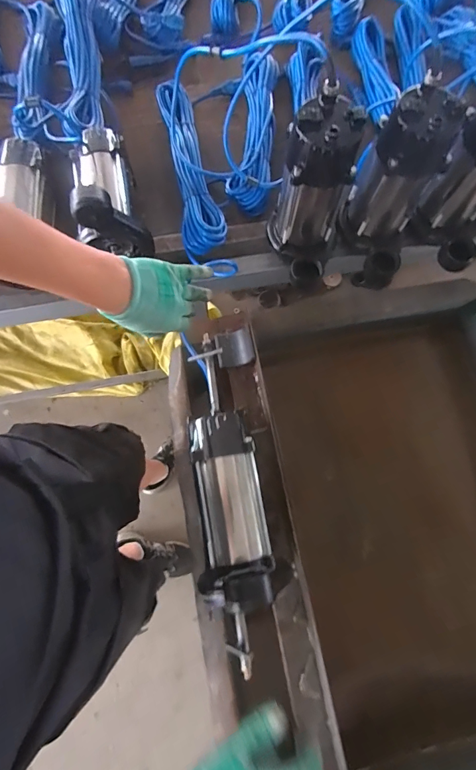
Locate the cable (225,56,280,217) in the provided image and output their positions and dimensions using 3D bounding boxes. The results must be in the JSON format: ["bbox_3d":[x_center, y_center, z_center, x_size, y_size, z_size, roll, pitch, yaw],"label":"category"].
[{"bbox_3d":[0.031,-0.477,0.690,0.080,0.059,0.334,7,76,1],"label":"cable"}]

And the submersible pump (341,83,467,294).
[{"bbox_3d":[0.234,-0.290,0.570,0.119,0.244,0.126,22,76,5],"label":"submersible pump"}]

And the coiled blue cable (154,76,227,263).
[{"bbox_3d":[-0.088,-0.396,0.657,0.069,0.066,0.325,-12,76,-4],"label":"coiled blue cable"}]

